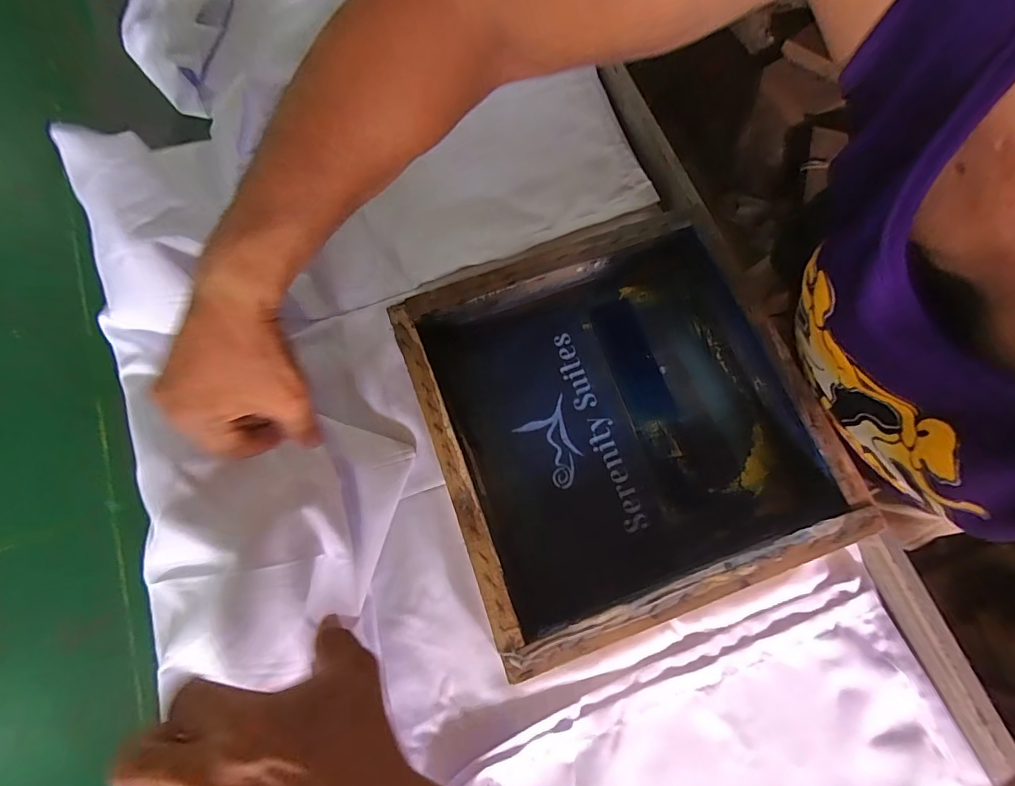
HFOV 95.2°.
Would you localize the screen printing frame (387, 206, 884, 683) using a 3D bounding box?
[{"bbox_3d":[0.098,0.010,0.429,0.331,0.050,0.352,-20,75,-5],"label":"screen printing frame"}]

